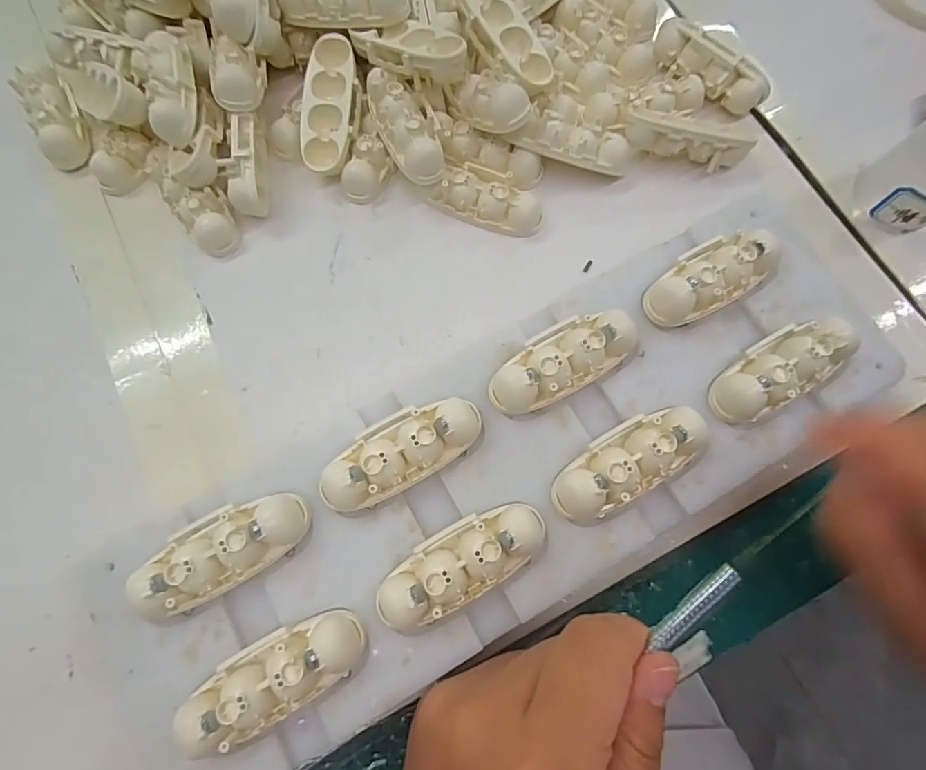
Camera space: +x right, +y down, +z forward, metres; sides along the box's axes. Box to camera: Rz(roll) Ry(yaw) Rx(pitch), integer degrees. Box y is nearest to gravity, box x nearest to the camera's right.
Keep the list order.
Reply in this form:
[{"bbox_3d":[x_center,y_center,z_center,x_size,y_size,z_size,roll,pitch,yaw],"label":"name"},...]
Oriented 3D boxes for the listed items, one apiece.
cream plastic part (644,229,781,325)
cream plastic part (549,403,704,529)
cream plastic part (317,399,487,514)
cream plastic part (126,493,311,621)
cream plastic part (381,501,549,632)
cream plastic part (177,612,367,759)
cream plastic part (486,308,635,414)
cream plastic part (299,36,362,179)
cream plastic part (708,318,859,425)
[{"bbox_3d":[0.102,-0.045,0.207,0.059,0.016,0.025,-29,76,-9],"label":"cream plastic part"},{"bbox_3d":[0.062,0.029,0.188,0.061,0.015,0.025,-29,76,-8],"label":"cream plastic part"},{"bbox_3d":[-0.022,0.024,0.187,0.061,0.017,0.025,-31,78,-7],"label":"cream plastic part"},{"bbox_3d":[-0.084,0.057,0.177,0.057,0.018,0.025,-30,76,-9],"label":"cream plastic part"},{"bbox_3d":[0.001,0.063,0.178,0.063,0.015,0.025,-29,78,-7],"label":"cream plastic part"},{"bbox_3d":[-0.063,0.097,0.168,0.061,0.017,0.024,-27,75,-8],"label":"cream plastic part"},{"bbox_3d":[0.041,-0.011,0.198,0.066,0.016,0.025,-29,76,-8],"label":"cream plastic part"},{"bbox_3d":[-0.063,-0.133,0.239,0.025,0.011,0.063,5,91,1],"label":"cream plastic part"},{"bbox_3d":[0.125,-0.006,0.198,0.059,0.015,0.024,-30,76,-9],"label":"cream plastic part"}]

